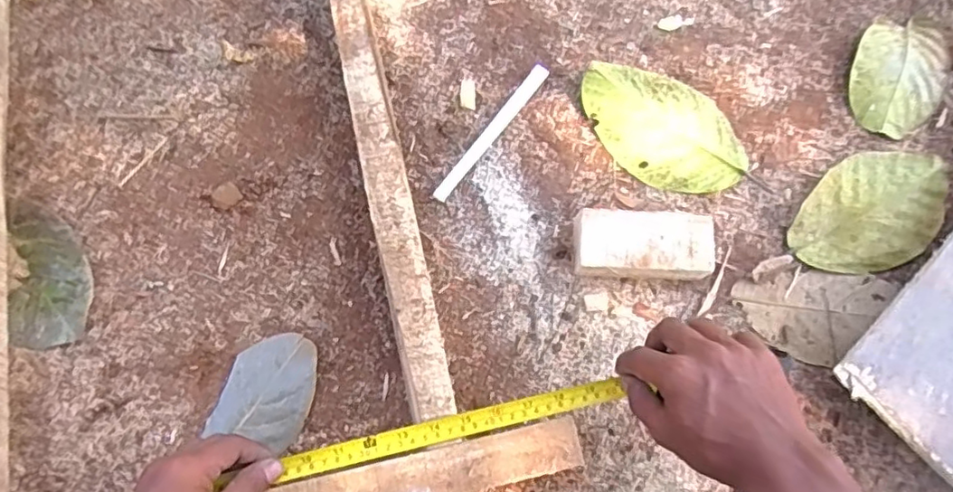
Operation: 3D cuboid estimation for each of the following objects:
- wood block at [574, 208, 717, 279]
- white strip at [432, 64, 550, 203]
[{"bbox_3d":[0.155,0.001,0.559,0.124,0.038,0.059,2,70,-1],"label":"wood block"},{"bbox_3d":[0.016,-0.117,0.609,0.017,0.004,0.182,38,75,-2],"label":"white strip"}]

